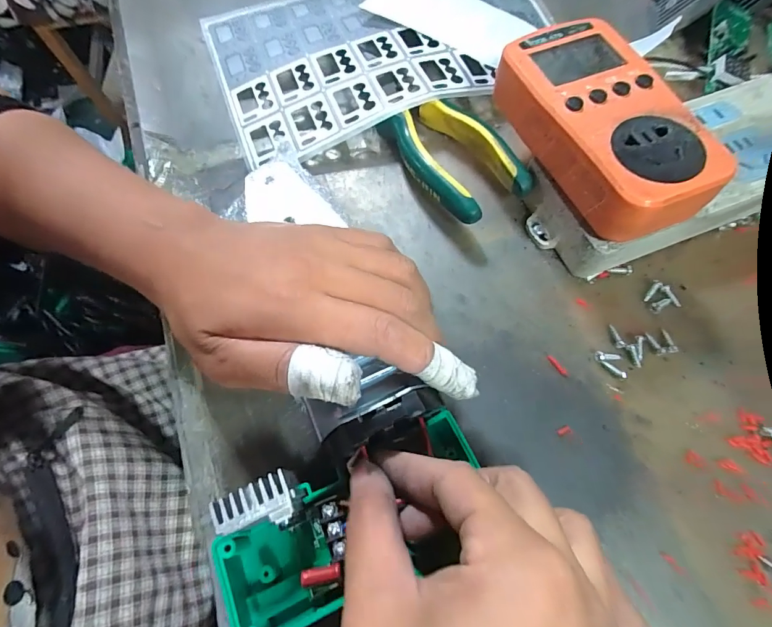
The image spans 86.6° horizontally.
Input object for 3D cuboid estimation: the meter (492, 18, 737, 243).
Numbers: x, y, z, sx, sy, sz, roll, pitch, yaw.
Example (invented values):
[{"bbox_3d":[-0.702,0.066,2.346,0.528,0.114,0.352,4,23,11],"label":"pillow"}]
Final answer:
[{"bbox_3d":[0.112,-0.099,0.215,0.062,0.030,0.124,-22,70,-7],"label":"meter"}]

